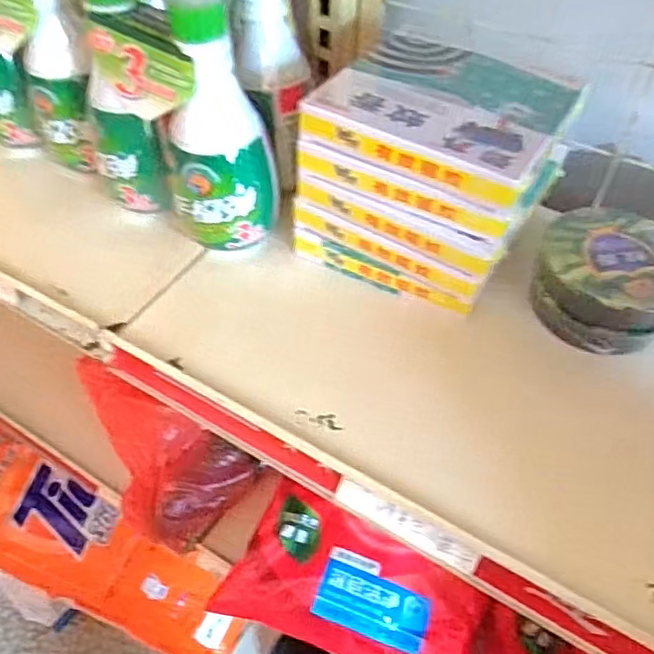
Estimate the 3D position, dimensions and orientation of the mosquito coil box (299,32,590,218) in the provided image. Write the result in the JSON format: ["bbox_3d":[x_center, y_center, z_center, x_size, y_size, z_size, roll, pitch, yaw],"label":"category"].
[{"bbox_3d":[0.079,-0.140,0.383,0.141,0.022,0.131,26,55,19],"label":"mosquito coil box"}]

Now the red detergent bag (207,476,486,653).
[{"bbox_3d":[0.028,0.284,0.635,0.258,0.046,0.148,23,54,16],"label":"red detergent bag"}]

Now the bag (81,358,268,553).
[{"bbox_3d":[-0.182,0.165,0.676,0.195,0.149,0.120,14,52,10],"label":"bag"}]

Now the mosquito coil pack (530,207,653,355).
[{"bbox_3d":[0.188,-0.032,0.403,0.090,0.045,0.096,12,52,8],"label":"mosquito coil pack"}]

